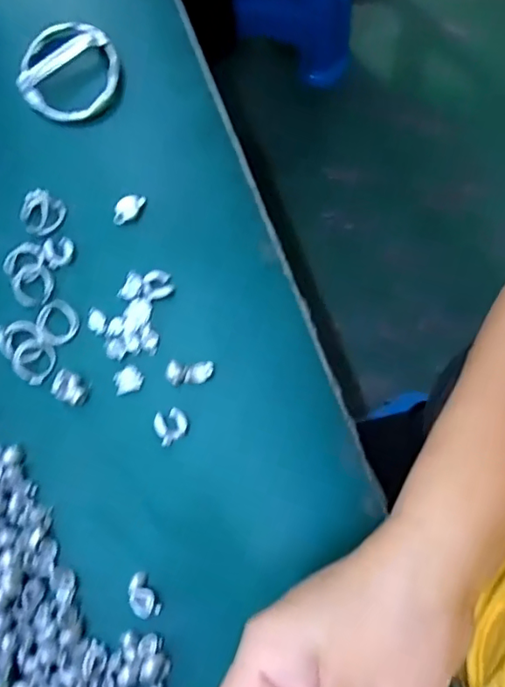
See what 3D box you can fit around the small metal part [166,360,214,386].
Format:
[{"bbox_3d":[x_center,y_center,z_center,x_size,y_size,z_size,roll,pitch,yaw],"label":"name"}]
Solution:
[{"bbox_3d":[-0.033,0.016,0.282,0.025,0.007,0.013,2,77,3],"label":"small metal part"}]

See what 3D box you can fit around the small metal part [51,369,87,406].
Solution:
[{"bbox_3d":[-0.096,0.023,0.281,0.017,0.008,0.015,22,79,8],"label":"small metal part"}]

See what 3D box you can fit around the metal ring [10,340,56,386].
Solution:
[{"bbox_3d":[-0.117,0.009,0.286,0.020,0.004,0.022,-1,77,3],"label":"metal ring"}]

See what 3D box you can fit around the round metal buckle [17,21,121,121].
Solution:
[{"bbox_3d":[-0.110,-0.165,0.324,0.062,0.009,0.062,-1,77,3],"label":"round metal buckle"}]

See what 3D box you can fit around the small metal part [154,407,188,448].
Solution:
[{"bbox_3d":[-0.042,0.043,0.278,0.016,0.007,0.017,-1,77,3],"label":"small metal part"}]

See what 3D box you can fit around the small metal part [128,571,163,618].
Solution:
[{"bbox_3d":[-0.053,0.122,0.258,0.011,0.007,0.020,-33,78,-5],"label":"small metal part"}]

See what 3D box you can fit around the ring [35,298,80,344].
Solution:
[{"bbox_3d":[-0.106,-0.012,0.290,0.022,0.004,0.024,-1,77,3],"label":"ring"}]

